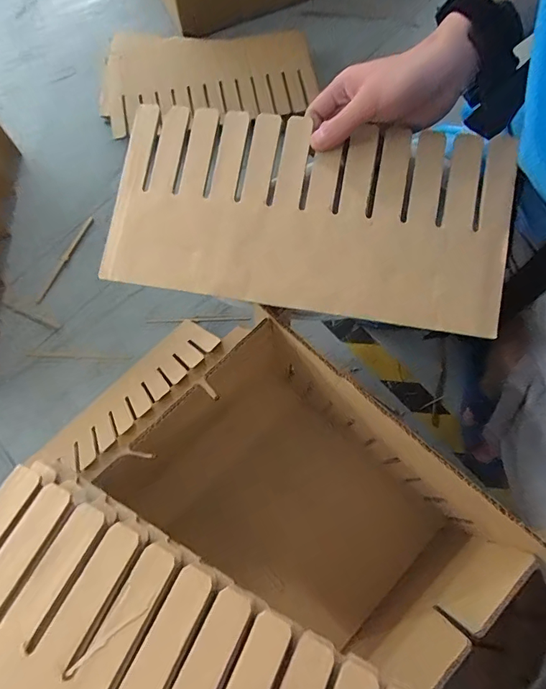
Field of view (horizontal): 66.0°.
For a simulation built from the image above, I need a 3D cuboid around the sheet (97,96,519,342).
[{"bbox_3d":[0.024,-0.117,0.369,0.339,0.007,0.171,9,82,7],"label":"sheet"}]

